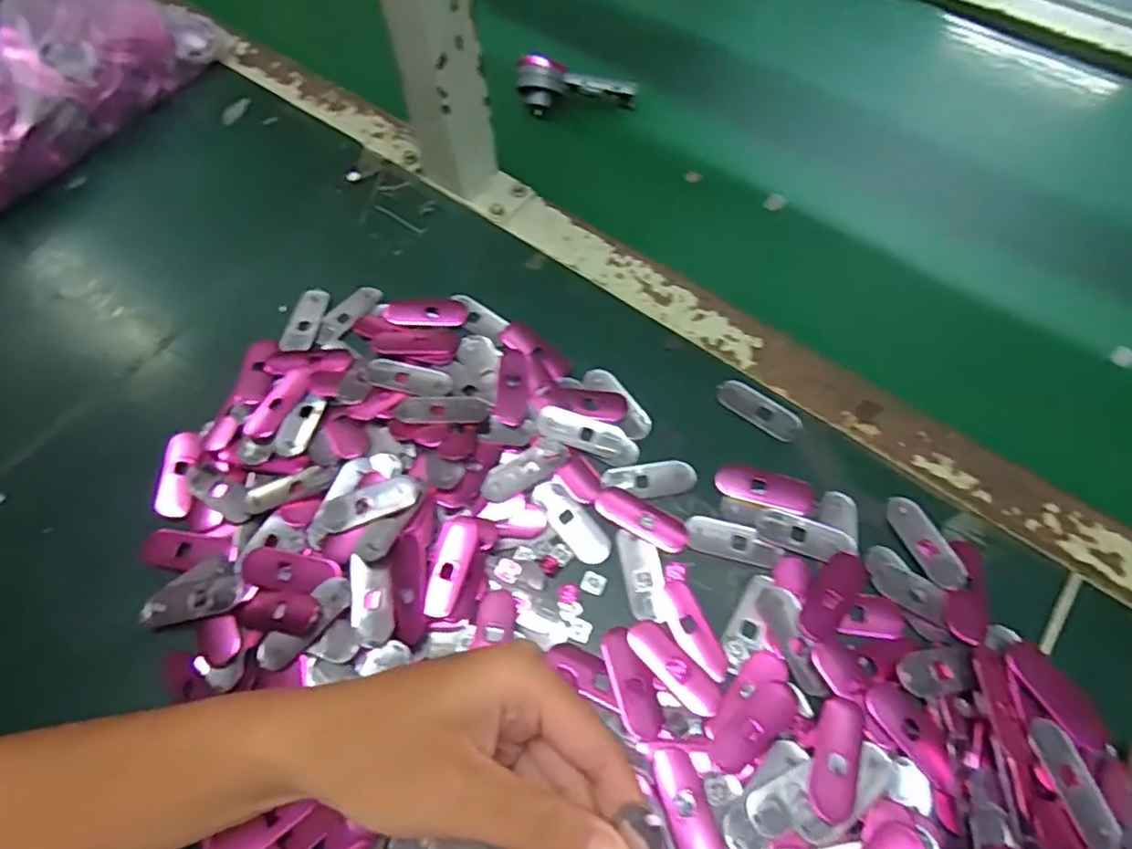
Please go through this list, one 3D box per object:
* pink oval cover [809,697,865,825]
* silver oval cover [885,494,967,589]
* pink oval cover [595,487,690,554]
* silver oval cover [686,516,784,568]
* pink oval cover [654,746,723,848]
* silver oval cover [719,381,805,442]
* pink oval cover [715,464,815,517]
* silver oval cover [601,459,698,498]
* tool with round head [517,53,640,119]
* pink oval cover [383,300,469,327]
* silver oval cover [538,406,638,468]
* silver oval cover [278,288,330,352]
[{"bbox_3d":[0.117,0.144,0.279,0.019,0.008,0.049,17,65,10],"label":"pink oval cover"},{"bbox_3d":[0.182,0.059,0.326,0.019,0.004,0.050,-19,64,-8],"label":"silver oval cover"},{"bbox_3d":[0.040,0.050,0.338,0.051,0.004,0.020,29,68,16],"label":"pink oval cover"},{"bbox_3d":[0.086,0.060,0.331,0.048,0.005,0.018,12,64,8],"label":"silver oval cover"},{"bbox_3d":[0.051,0.163,0.270,0.017,0.005,0.050,-15,64,-6],"label":"pink oval cover"},{"bbox_3d":[0.110,-0.009,0.364,0.050,0.004,0.021,35,69,18],"label":"silver oval cover"},{"bbox_3d":[0.106,0.034,0.341,0.050,0.004,0.020,14,64,9],"label":"pink oval cover"},{"bbox_3d":[0.045,0.030,0.348,0.049,0.004,0.019,-9,63,-3],"label":"silver oval cover"},{"bbox_3d":[0.009,-0.260,0.497,0.090,0.033,0.027,5,63,5],"label":"tool with round head"},{"bbox_3d":[-0.087,-0.070,0.400,0.051,0.004,0.020,0,63,2],"label":"pink oval cover"},{"bbox_3d":[0.013,0.005,0.356,0.057,0.006,0.021,20,65,12],"label":"silver oval cover"},{"bbox_3d":[-0.162,-0.065,0.399,0.020,0.005,0.050,5,63,4],"label":"silver oval cover"}]

